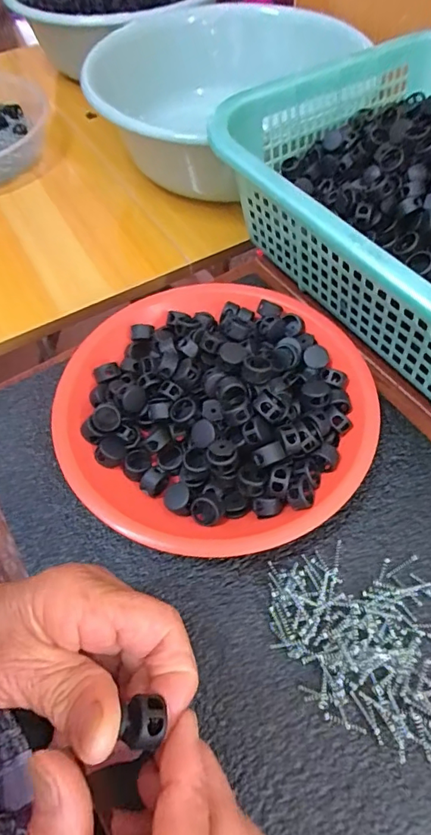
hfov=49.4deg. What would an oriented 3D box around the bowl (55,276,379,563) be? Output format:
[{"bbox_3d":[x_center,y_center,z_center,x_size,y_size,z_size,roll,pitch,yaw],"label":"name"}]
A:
[{"bbox_3d":[0.002,-0.015,0.293,0.181,0.045,0.196,-2,58,3],"label":"bowl"}]

